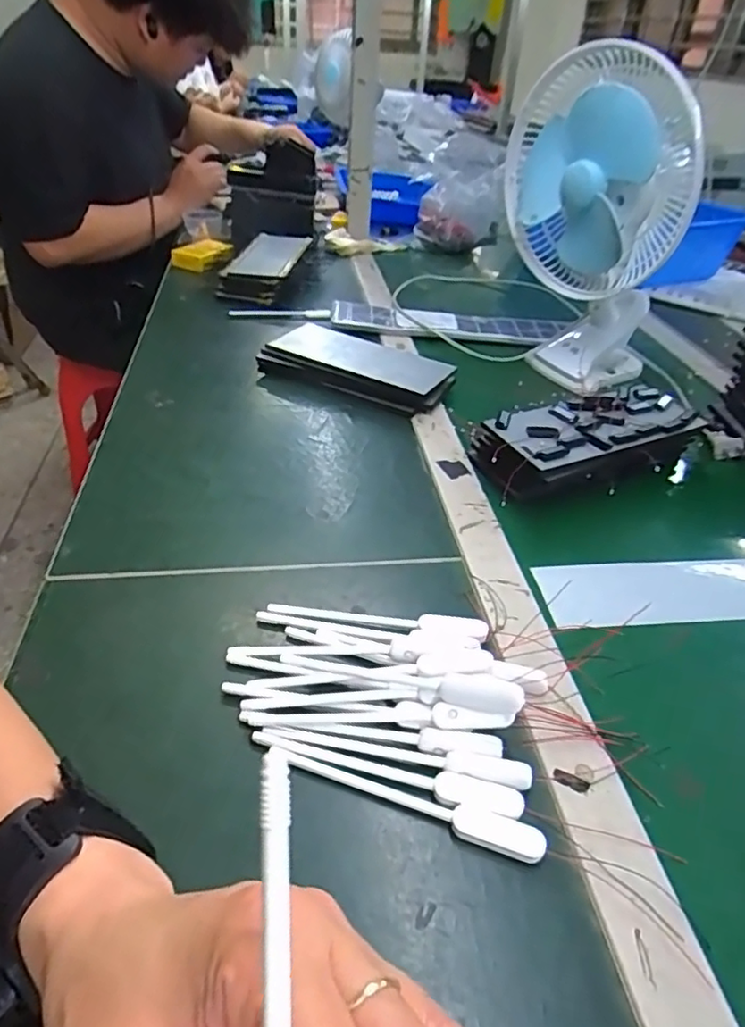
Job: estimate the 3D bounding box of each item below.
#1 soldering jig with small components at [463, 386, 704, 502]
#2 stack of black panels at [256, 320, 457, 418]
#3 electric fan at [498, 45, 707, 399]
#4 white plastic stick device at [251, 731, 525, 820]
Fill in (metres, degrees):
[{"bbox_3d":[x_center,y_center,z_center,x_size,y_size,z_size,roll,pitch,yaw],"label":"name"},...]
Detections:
[{"bbox_3d":[0.197,-0.064,0.559,0.199,0.061,0.099,-11,41,-20],"label":"soldering jig with small components"},{"bbox_3d":[-0.015,-0.167,0.684,0.210,0.035,0.096,21,41,18],"label":"stack of black panels"},{"bbox_3d":[0.234,-0.317,0.668,0.188,0.302,0.162,16,39,13],"label":"electric fan"},{"bbox_3d":[0.006,0.134,0.318,0.144,0.007,0.016,13,39,9],"label":"white plastic stick device"}]

